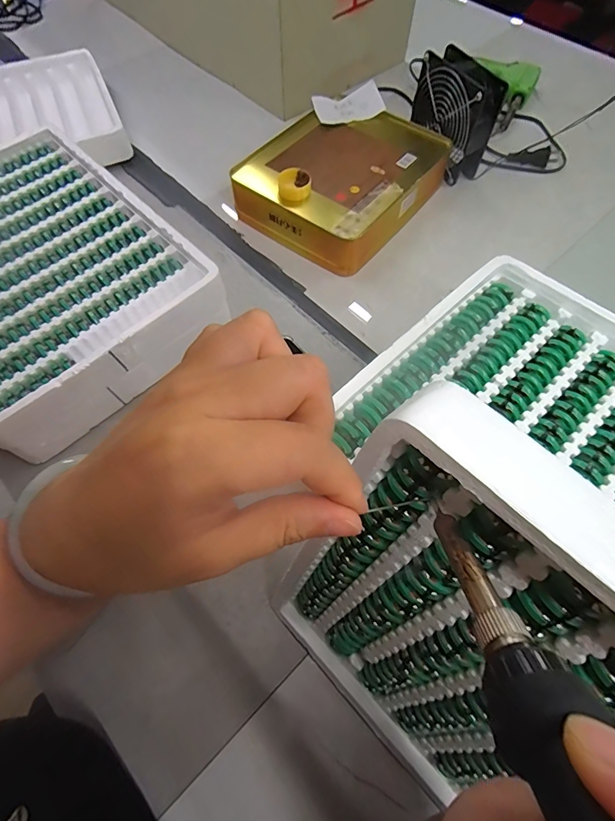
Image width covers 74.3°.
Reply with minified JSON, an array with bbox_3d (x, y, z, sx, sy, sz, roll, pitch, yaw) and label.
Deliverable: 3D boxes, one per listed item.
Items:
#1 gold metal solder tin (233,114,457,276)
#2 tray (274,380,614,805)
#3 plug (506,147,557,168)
[{"bbox_3d":[0.047,-0.310,0.547,0.202,0.062,0.260,35,68,17],"label":"gold metal solder tin"},{"bbox_3d":[0.135,0.179,0.188,0.342,0.266,0.031,42,52,17],"label":"tray"},{"bbox_3d":[0.334,-0.375,0.601,0.070,0.027,0.016,8,63,4],"label":"plug"}]

